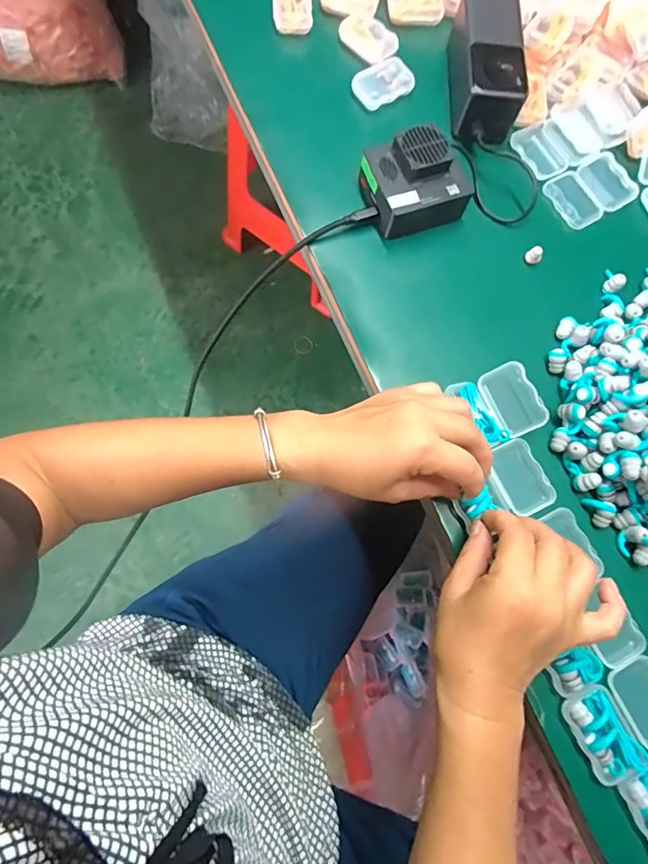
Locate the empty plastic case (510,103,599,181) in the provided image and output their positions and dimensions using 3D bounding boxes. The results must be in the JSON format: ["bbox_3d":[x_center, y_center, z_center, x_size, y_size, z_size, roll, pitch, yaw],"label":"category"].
[{"bbox_3d":[0.223,-0.276,0.452,0.079,0.016,0.057,-28,79,-11],"label":"empty plastic case"}]

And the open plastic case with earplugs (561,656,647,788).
[{"bbox_3d":[0.207,0.197,0.322,0.074,0.021,0.057,-25,79,-10],"label":"open plastic case with earplugs"}]

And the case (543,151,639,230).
[{"bbox_3d":[0.253,-0.228,0.443,0.080,0.010,0.055,-28,79,-11],"label":"case"}]

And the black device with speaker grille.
[{"bbox_3d":[0.080,-0.217,0.403,0.082,0.043,0.067,-19,77,-9],"label":"black device with speaker grille"}]

